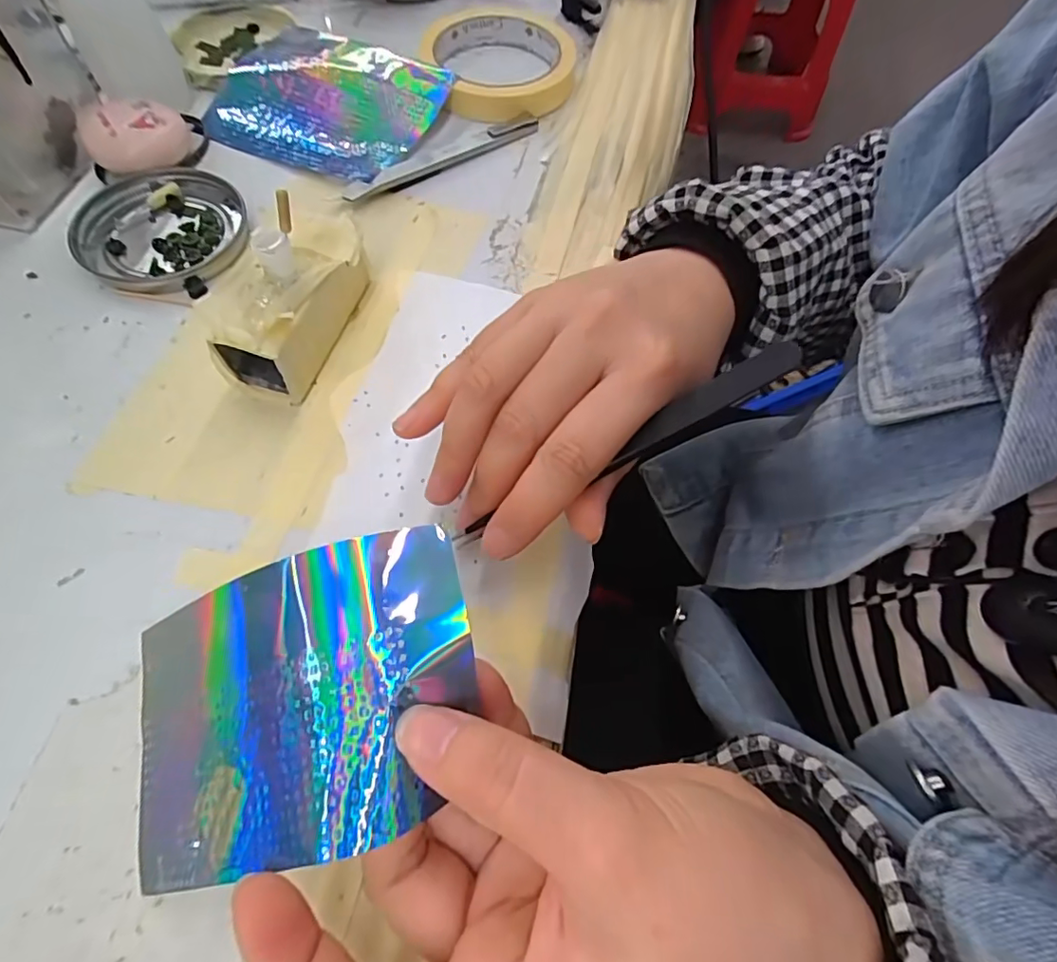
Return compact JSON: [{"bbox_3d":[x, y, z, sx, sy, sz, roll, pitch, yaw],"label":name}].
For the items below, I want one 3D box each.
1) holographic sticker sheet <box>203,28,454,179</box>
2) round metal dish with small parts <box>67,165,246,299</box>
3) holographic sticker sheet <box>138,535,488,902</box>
[{"bbox_3d":[-0.122,-0.228,0.321,0.135,0.014,0.102,22,65,8],"label":"holographic sticker sheet"},{"bbox_3d":[-0.187,-0.126,0.272,0.077,0.009,0.077,1,64,-3],"label":"round metal dish with small parts"},{"bbox_3d":[-0.071,0.063,0.153,0.119,0.015,0.075,-22,68,15],"label":"holographic sticker sheet"}]

